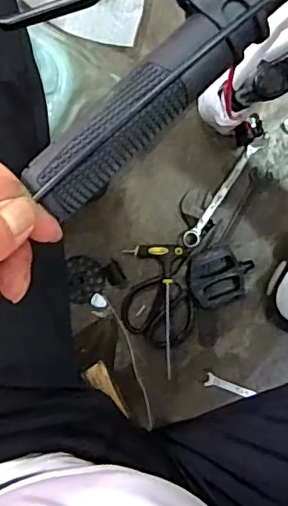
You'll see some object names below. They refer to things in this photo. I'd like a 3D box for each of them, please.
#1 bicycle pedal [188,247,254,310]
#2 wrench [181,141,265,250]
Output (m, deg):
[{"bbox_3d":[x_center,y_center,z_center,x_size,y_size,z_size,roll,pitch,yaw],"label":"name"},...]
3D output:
[{"bbox_3d":[0.122,0.037,0.866,0.100,0.027,0.089,-13,95,3],"label":"bicycle pedal"},{"bbox_3d":[0.123,-0.091,0.867,0.024,0.016,0.193,35,96,-2],"label":"wrench"}]

